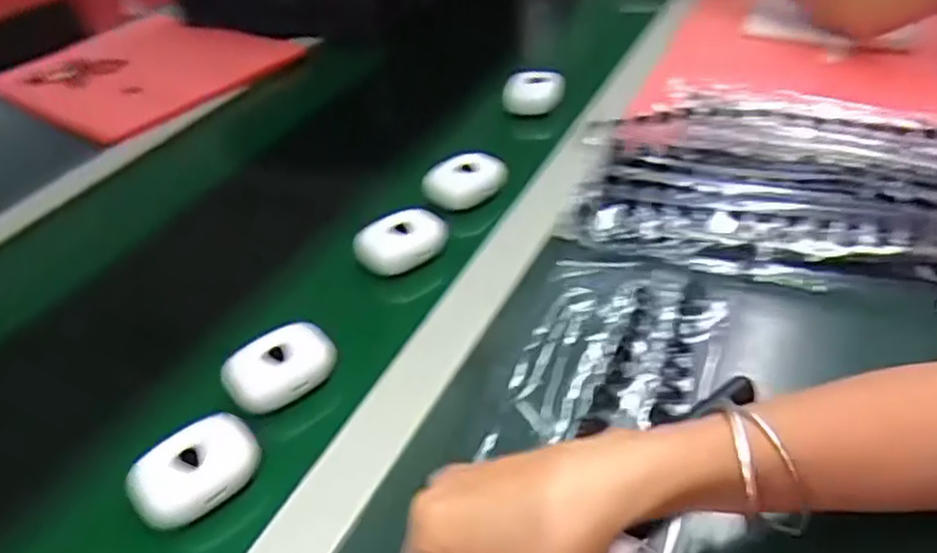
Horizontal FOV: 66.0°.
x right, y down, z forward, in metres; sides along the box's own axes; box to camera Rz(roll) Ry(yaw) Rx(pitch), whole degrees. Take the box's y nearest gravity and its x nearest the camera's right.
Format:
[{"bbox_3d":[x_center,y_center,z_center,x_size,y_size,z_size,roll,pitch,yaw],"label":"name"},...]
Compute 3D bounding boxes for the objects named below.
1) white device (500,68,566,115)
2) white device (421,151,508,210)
[{"bbox_3d":[0.063,-0.178,0.694,0.057,0.033,0.029,2,38,11],"label":"white device"},{"bbox_3d":[-0.003,-0.077,0.583,0.066,0.027,0.048,-7,37,-1],"label":"white device"}]

